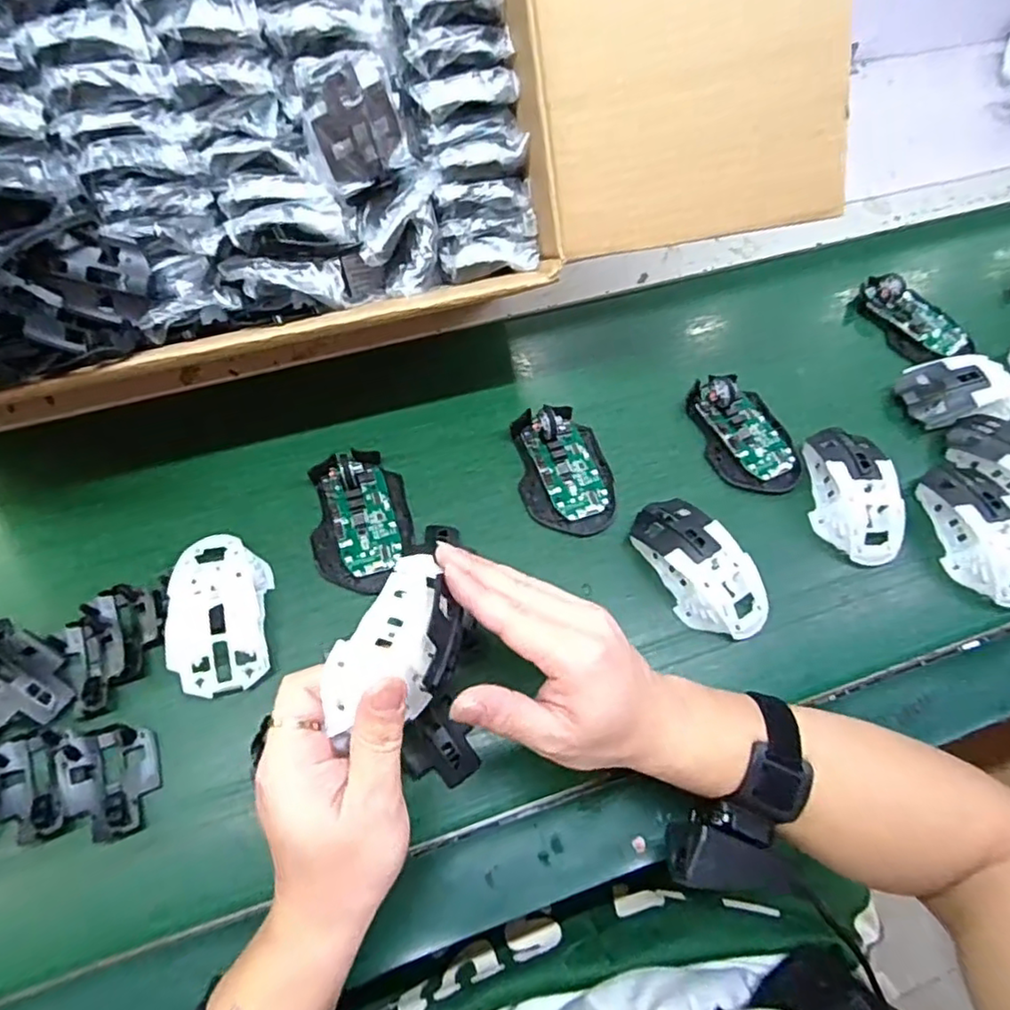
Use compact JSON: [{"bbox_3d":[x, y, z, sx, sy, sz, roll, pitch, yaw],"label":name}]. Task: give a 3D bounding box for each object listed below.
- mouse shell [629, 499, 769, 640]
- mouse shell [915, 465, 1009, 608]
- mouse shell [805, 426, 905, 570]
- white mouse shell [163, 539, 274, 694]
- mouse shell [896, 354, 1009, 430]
[{"bbox_3d":[0.146,0.043,0.465,0.069,0.036,0.117,-26,65,-12],"label":"mouse shell"},{"bbox_3d":[0.371,0.020,0.488,0.059,0.047,0.113,-7,63,-3],"label":"mouse shell"},{"bbox_3d":[0.276,-0.009,0.498,0.058,0.040,0.111,-3,63,-1],"label":"mouse shell"},{"bbox_3d":[-0.199,0.071,0.432,0.063,0.033,0.113,-9,63,-4],"label":"white mouse shell"},{"bbox_3d":[0.402,-0.106,0.551,0.105,0.041,0.064,-17,64,-8],"label":"mouse shell"}]

